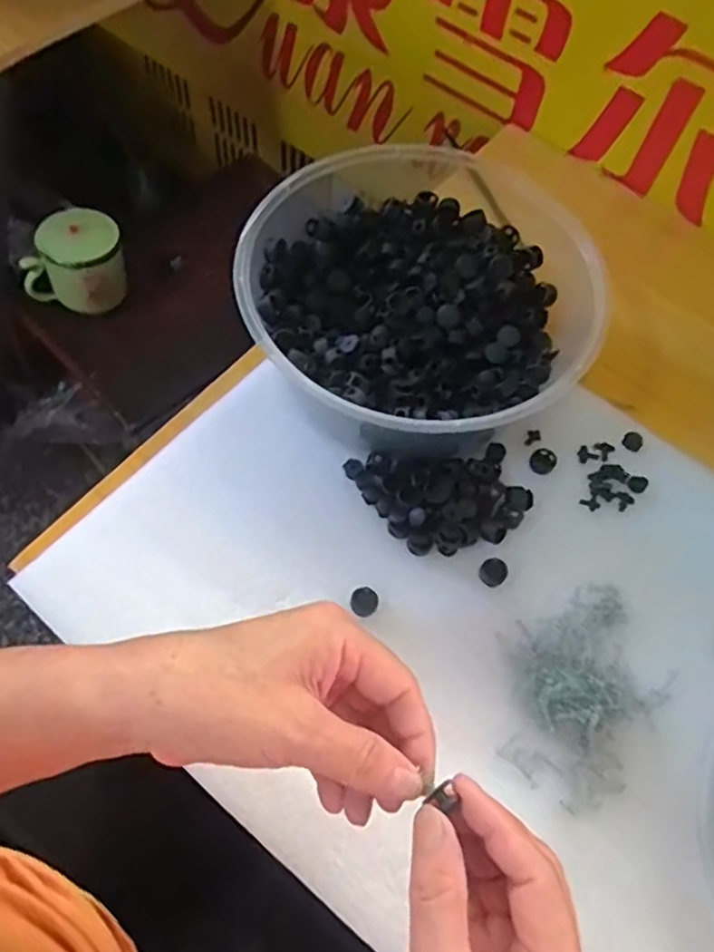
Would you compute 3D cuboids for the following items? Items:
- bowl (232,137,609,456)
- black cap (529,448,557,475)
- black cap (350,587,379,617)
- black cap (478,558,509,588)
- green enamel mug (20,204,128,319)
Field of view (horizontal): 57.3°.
[{"bbox_3d":[0.042,-0.118,0.473,0.236,0.085,0.217,1,64,-2],"label":"bowl"},{"bbox_3d":[0.134,-0.011,0.471,0.018,0.005,0.021,28,66,11],"label":"black cap"},{"bbox_3d":[0.005,0.081,0.419,0.017,0.008,0.016,1,64,-2],"label":"black cap"},{"bbox_3d":[0.090,0.063,0.432,0.017,0.004,0.019,40,69,15],"label":"black cap"},{"bbox_3d":[-0.311,-0.236,0.725,0.105,0.085,0.071,1,65,-4],"label":"green enamel mug"}]

